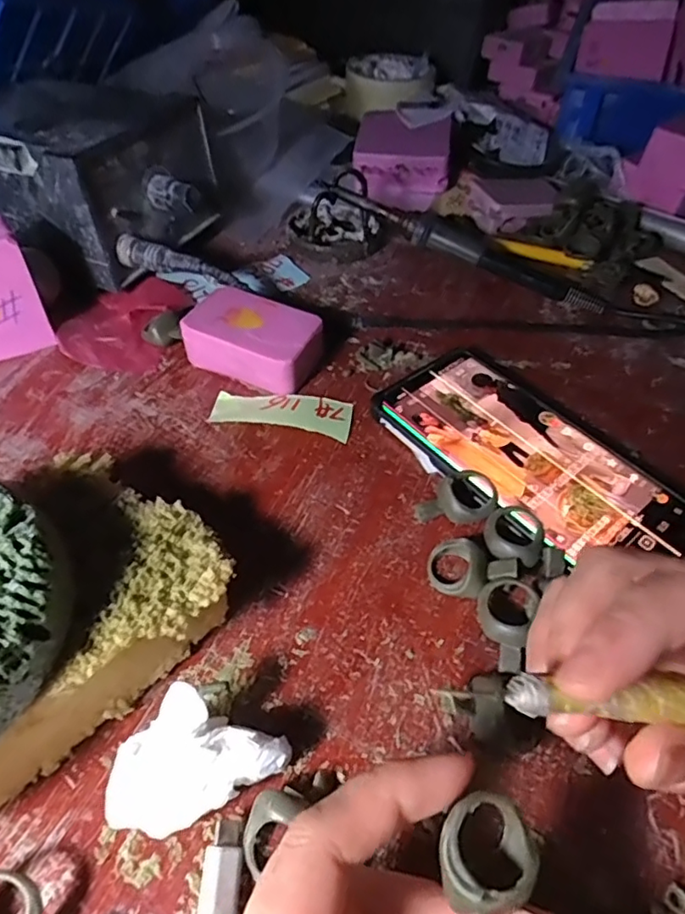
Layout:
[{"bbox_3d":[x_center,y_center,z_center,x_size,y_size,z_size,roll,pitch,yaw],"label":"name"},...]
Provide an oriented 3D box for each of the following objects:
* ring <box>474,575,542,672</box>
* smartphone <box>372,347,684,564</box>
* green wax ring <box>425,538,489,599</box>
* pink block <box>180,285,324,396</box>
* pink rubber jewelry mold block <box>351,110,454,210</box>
[{"bbox_3d":[0.063,0.066,0.226,0.022,0.017,0.035,19,51,13],"label":"ring"},{"bbox_3d":[0.096,0.000,0.288,0.080,0.013,0.158,-33,59,-27],"label":"smartphone"},{"bbox_3d":[0.049,0.048,0.242,0.025,0.016,0.023,1,50,-2],"label":"green wax ring"},{"bbox_3d":[-0.049,-0.066,0.324,0.070,0.028,0.045,21,52,15],"label":"pink block"},{"bbox_3d":[0.050,-0.249,0.475,0.077,0.043,0.086,7,50,4],"label":"pink rubber jewelry mold block"}]

